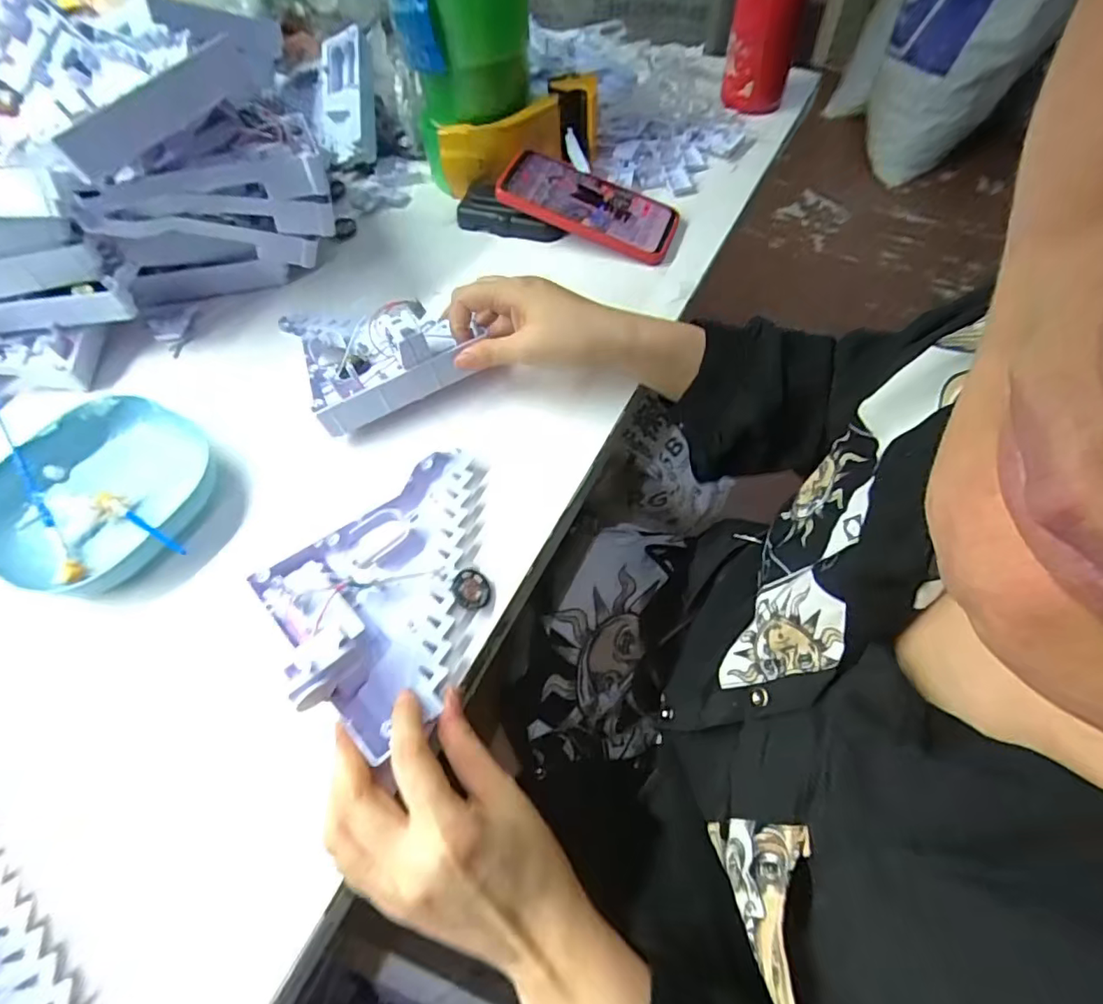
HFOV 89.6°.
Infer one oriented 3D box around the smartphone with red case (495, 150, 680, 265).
[{"bbox_3d":[0.037,-0.271,0.506,0.156,0.019,0.079,22,62,-1],"label":"smartphone with red case"}]

